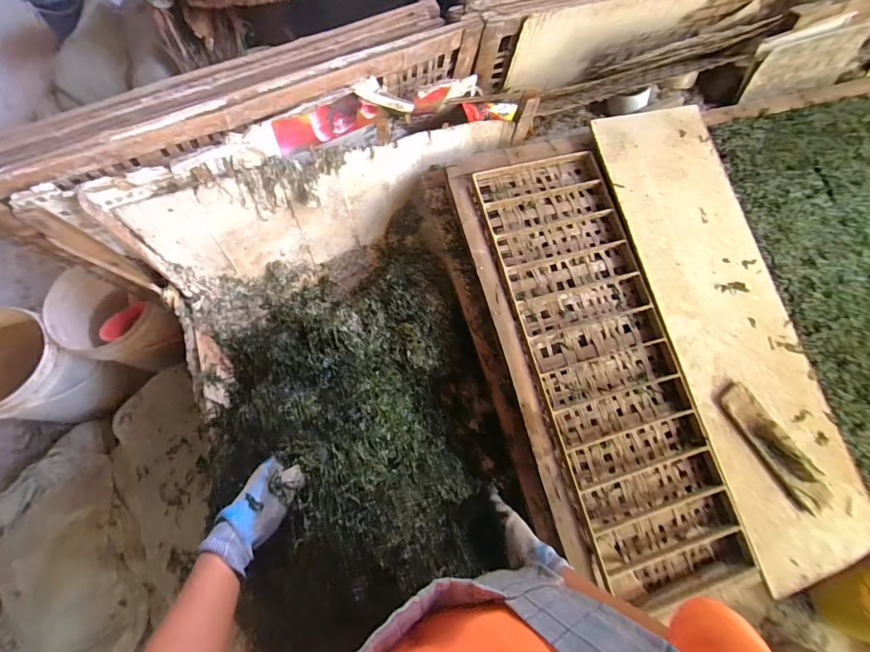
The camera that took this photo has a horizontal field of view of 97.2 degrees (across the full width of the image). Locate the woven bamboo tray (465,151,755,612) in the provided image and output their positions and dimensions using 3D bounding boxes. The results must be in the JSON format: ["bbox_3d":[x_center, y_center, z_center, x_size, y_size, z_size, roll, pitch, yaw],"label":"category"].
[{"bbox_3d":[0.270,0.052,0.628,0.230,0.028,0.702,-15,81,-9],"label":"woven bamboo tray"}]

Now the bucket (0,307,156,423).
[{"bbox_3d":[-1.219,0.155,1.207,0.331,0.348,0.305,17,68,4],"label":"bucket"}]

